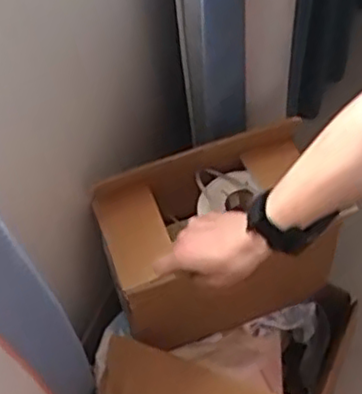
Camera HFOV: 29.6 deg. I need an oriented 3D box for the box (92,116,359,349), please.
[{"bbox_3d":[0.046,0.053,0.867,0.272,0.234,0.162,-22,62,-9],"label":"box"}]

